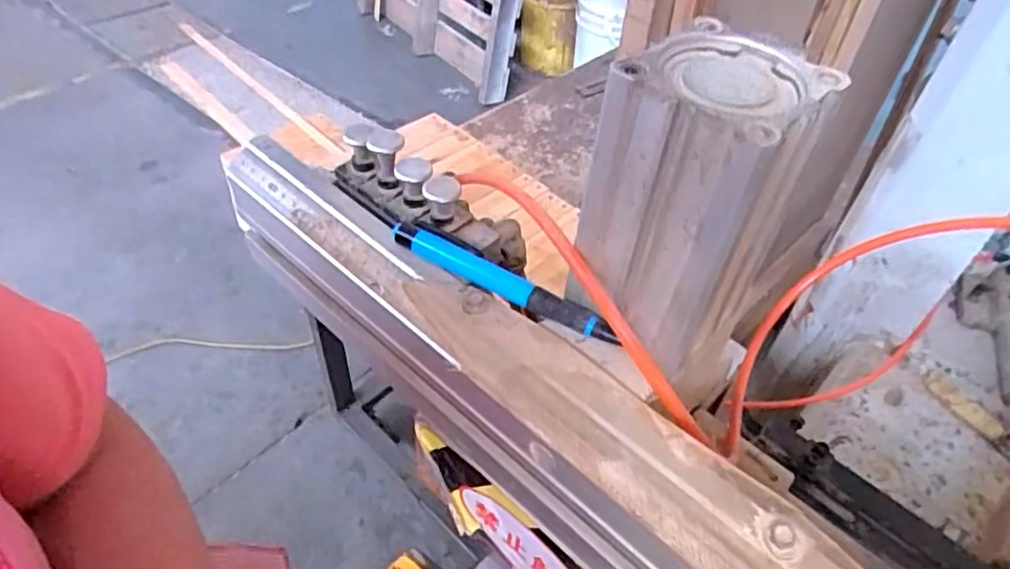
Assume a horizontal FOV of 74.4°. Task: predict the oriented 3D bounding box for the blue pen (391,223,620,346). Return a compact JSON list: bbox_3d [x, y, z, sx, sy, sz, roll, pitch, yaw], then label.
[{"bbox_3d":[-0.004,-0.003,0.315,0.121,0.014,0.011,23,49,17],"label":"blue pen"}]

